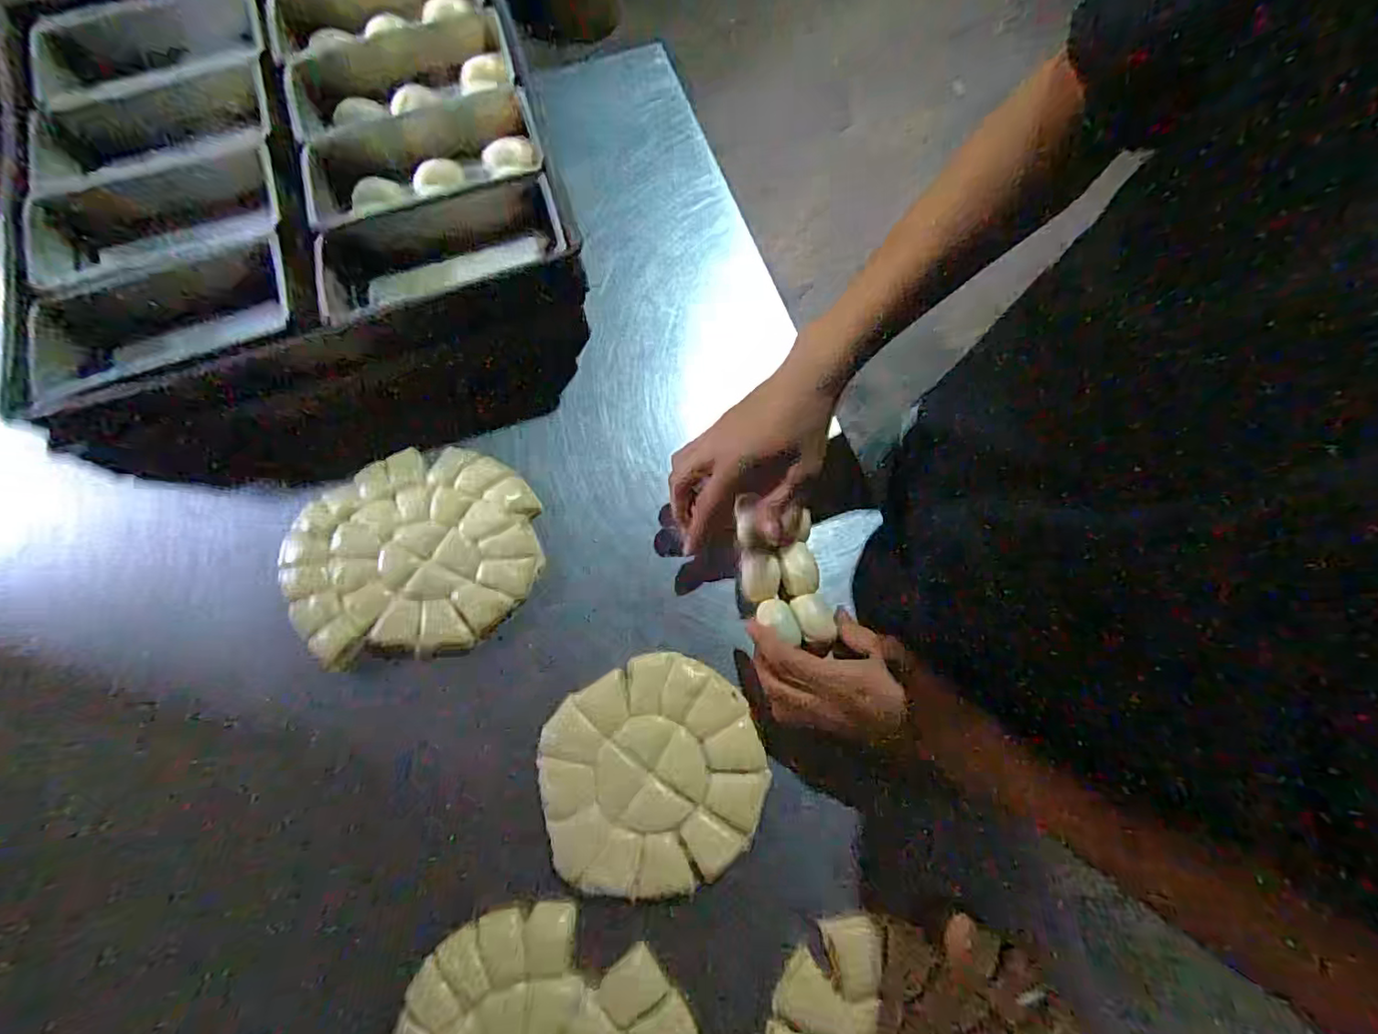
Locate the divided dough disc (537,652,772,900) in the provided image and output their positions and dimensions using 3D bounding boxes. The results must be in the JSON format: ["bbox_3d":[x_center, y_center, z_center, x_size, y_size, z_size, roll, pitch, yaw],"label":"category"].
[{"bbox_3d":[-0.029,0.194,0.459,0.167,0.016,0.159,0,73,0],"label":"divided dough disc"}]

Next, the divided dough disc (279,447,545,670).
[{"bbox_3d":[-0.235,0.027,0.514,0.207,0.014,0.173,-8,73,-2],"label":"divided dough disc"}]

